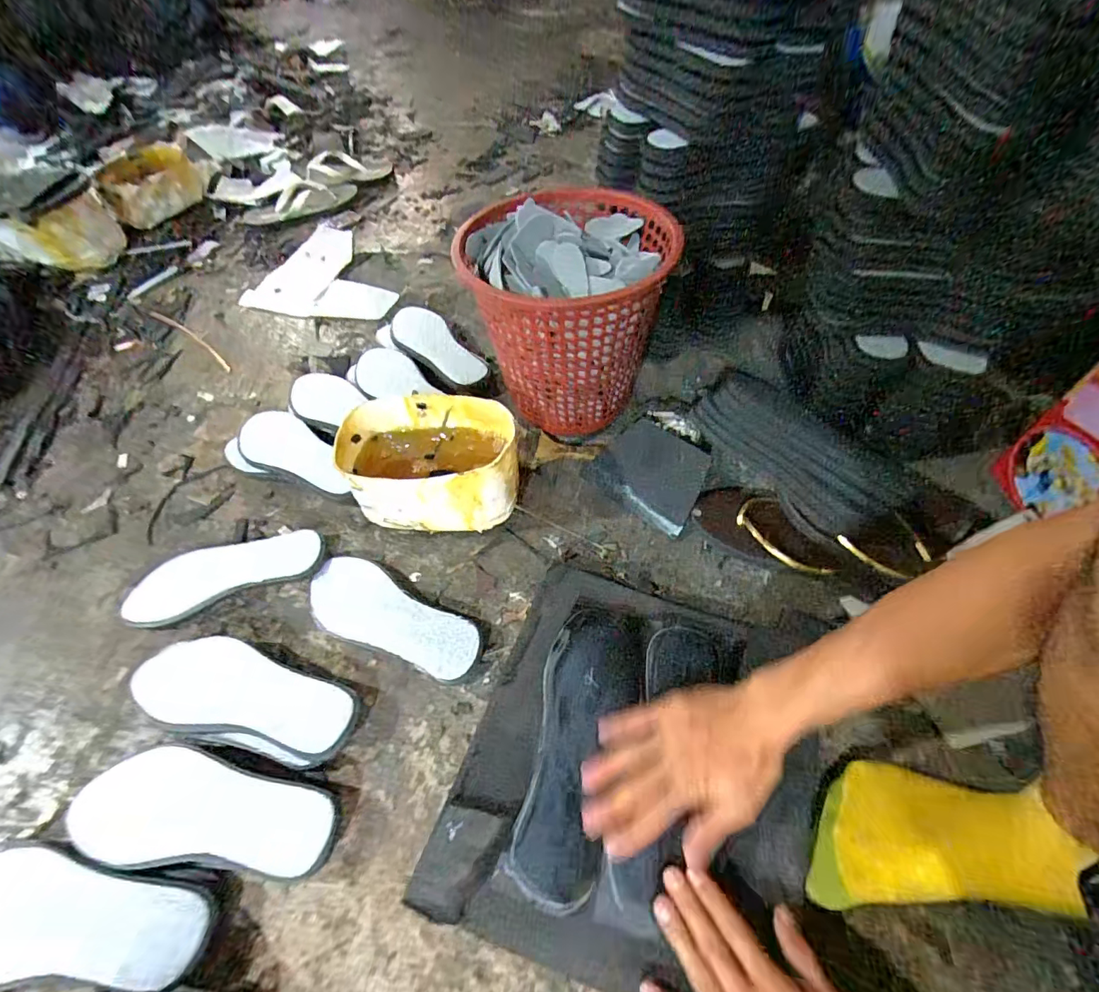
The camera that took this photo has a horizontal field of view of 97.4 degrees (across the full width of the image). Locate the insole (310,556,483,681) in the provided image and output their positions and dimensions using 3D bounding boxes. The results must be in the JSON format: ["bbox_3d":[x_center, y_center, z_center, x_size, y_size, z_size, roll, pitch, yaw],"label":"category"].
[{"bbox_3d":[-0.182,0.142,0.555,0.217,0.030,0.082,22,58,17],"label":"insole"}]

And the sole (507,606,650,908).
[{"bbox_3d":[0.033,0.224,0.454,0.091,0.022,0.250,9,55,8],"label":"sole"}]

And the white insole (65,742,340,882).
[{"bbox_3d":[-0.312,0.291,0.446,0.235,0.041,0.089,5,55,3],"label":"white insole"}]

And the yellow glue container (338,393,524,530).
[{"bbox_3d":[-0.143,-0.037,0.597,0.208,0.113,0.132,6,60,3],"label":"yellow glue container"}]

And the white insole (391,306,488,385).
[{"bbox_3d":[-0.181,-0.245,0.789,0.079,0.017,0.200,-37,70,-24],"label":"white insole"}]

